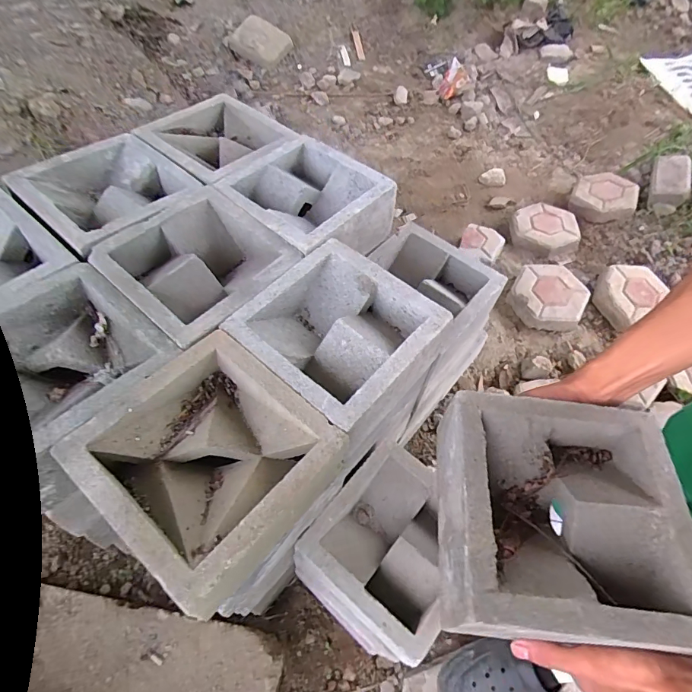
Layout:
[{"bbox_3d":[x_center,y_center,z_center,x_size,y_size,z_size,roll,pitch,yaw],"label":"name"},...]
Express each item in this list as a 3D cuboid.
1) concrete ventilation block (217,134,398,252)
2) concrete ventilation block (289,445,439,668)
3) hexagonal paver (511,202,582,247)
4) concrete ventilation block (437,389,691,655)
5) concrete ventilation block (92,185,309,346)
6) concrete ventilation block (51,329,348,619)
[{"bbox_3d":[-0.062,-0.216,0.670,0.204,0.097,0.197,36,64,18],"label":"concrete ventilation block"},{"bbox_3d":[0.062,0.266,0.582,0.187,0.072,0.221,35,63,17],"label":"concrete ventilation block"},{"bbox_3d":[0.667,-0.395,1.432,0.216,0.046,0.186,25,61,15],"label":"hexagonal paver"},{"bbox_3d":[0.193,0.151,0.395,0.196,0.080,0.199,5,58,3],"label":"concrete ventilation block"},{"bbox_3d":[-0.188,-0.100,0.565,0.188,0.079,0.193,36,64,18],"label":"concrete ventilation block"},{"bbox_3d":[-0.129,0.107,0.427,0.208,0.068,0.196,37,64,18],"label":"concrete ventilation block"}]

